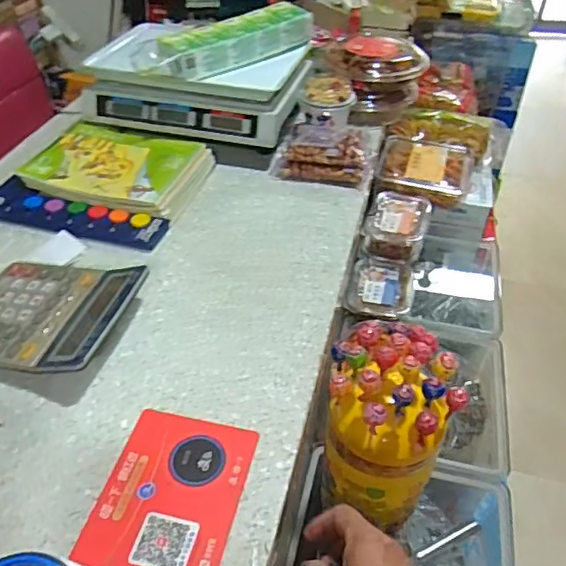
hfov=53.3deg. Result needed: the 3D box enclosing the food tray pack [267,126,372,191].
[{"bbox_3d":[0.067,-0.211,0.906,0.151,0.045,0.123,9,43,9],"label":"food tray pack"}]

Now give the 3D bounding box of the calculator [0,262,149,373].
[{"bbox_3d":[-0.264,0.029,0.629,0.194,0.043,0.155,10,43,10],"label":"calculator"}]

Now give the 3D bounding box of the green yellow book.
[{"bbox_3d":[-0.257,-0.182,0.866,0.265,0.028,0.179,15,44,15],"label":"green yellow book"}]

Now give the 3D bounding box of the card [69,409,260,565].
[{"bbox_3d":[-0.098,0.185,0.492,0.120,0.005,0.158,9,42,9],"label":"card"}]

